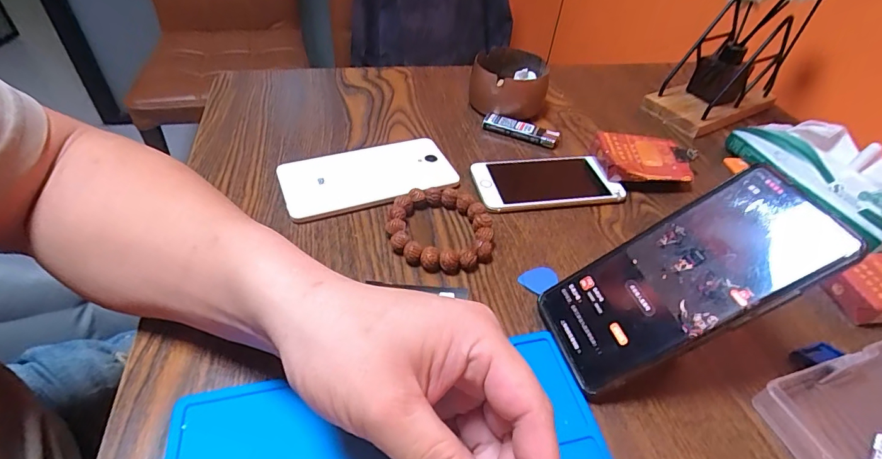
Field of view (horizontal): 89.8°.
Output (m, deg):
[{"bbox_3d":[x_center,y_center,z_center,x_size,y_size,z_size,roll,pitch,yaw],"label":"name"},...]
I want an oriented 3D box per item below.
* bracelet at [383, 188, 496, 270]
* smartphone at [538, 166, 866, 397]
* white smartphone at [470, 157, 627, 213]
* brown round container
[{"bbox_3d":[-0.001,0.000,0.353,0.079,0.016,0.089,-12,47,-18],"label":"bracelet"},{"bbox_3d":[0.141,0.030,0.265,0.160,0.008,0.073,-35,46,15],"label":"smartphone"},{"bbox_3d":[0.096,-0.046,0.414,0.129,0.009,0.069,-5,46,-12],"label":"white smartphone"},{"bbox_3d":[0.079,-0.167,0.509,0.086,0.050,0.095,13,45,7],"label":"brown round container"}]

